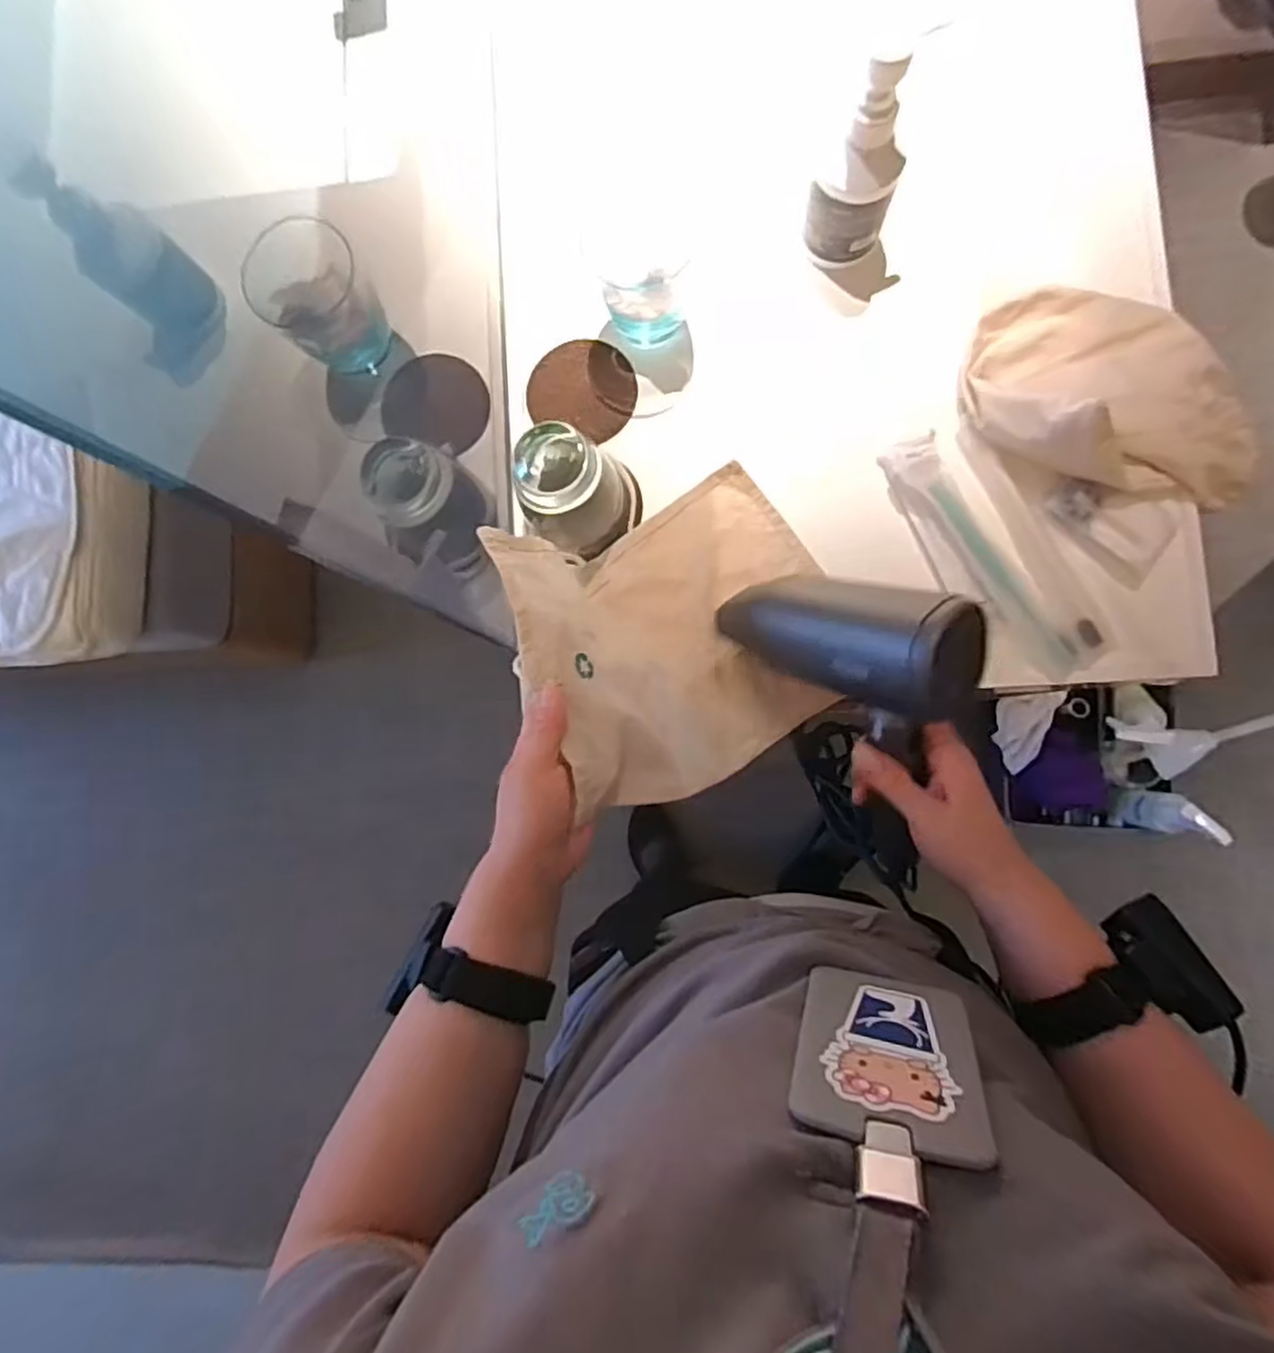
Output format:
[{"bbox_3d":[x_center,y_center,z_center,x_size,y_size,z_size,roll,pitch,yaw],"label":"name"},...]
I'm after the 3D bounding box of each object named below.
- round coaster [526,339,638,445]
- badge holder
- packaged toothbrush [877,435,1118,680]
[{"bbox_3d":[-0.046,-0.250,0.597,0.096,0.006,0.084,27,87,6],"label":"round coaster"},{"bbox_3d":[0.102,0.152,0.286,0.068,0.106,0.004,4,97,18],"label":"badge holder"},{"bbox_3d":[0.279,-0.098,0.546,0.054,0.014,0.223,-38,83,0],"label":"packaged toothbrush"}]

